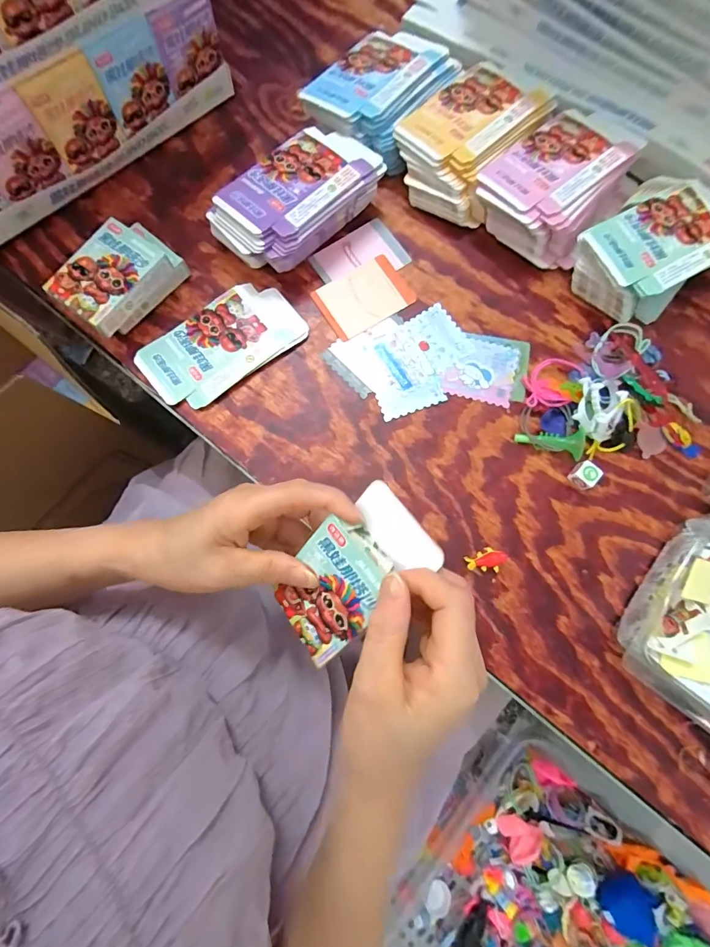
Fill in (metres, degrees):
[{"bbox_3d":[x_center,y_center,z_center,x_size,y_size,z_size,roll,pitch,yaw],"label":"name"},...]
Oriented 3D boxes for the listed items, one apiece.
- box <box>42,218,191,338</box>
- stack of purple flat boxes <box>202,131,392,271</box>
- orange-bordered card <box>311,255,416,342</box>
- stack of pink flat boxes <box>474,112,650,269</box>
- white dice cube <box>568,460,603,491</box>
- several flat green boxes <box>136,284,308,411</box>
[{"bbox_3d":[-0.222,-0.183,0.396,0.064,0.046,0.104,32,79,6],"label":"box"},{"bbox_3d":[-0.054,-0.266,0.413,0.092,0.050,0.159,43,80,8],"label":"stack of purple flat boxes"},{"bbox_3d":[0.009,-0.177,0.418,0.088,0.004,0.063,-30,80,-7],"label":"orange-bordered card"},{"bbox_3d":[0.203,-0.286,0.418,0.116,0.053,0.145,40,80,8],"label":"stack of pink flat boxes"},{"bbox_3d":[0.206,0.002,0.373,0.019,0.019,0.021,39,80,7],"label":"white dice cube"},{"bbox_3d":[-0.128,-0.126,0.405,0.152,0.007,0.085,-36,80,-8],"label":"several flat green boxes"}]

